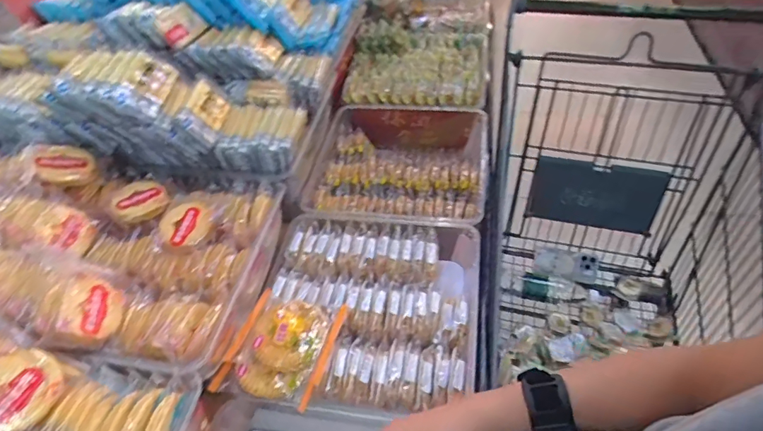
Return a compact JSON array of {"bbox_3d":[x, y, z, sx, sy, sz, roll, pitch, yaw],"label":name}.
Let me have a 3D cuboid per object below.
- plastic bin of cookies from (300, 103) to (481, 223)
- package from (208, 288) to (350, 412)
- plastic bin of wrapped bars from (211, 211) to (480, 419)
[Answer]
[{"bbox_3d":[0.043,-0.089,0.882,0.306,0.118,0.357,6,49,10],"label":"plastic bin of cookies"},{"bbox_3d":[-0.126,0.163,0.572,0.128,0.039,0.149,10,50,13],"label":"package"},{"bbox_3d":[-0.021,0.125,0.634,0.303,0.089,0.308,5,49,9],"label":"plastic bin of wrapped bars"}]

